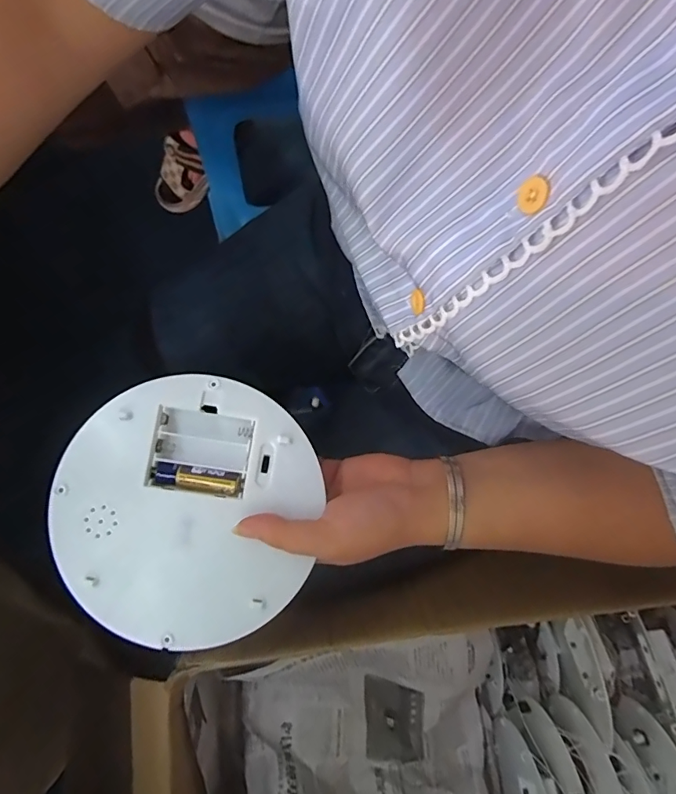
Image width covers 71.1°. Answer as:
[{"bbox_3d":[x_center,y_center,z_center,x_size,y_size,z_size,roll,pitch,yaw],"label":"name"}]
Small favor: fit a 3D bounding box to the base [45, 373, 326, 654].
[{"bbox_3d":[-0.084,0.064,0.272,0.145,0.019,0.145,0,80,-1],"label":"base"}]

